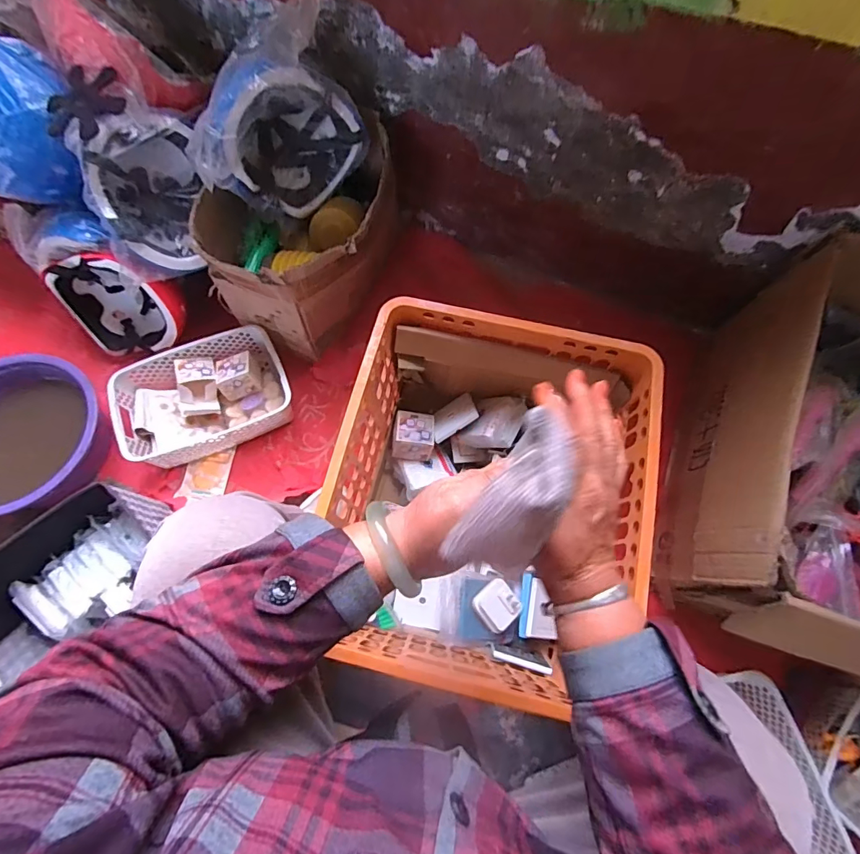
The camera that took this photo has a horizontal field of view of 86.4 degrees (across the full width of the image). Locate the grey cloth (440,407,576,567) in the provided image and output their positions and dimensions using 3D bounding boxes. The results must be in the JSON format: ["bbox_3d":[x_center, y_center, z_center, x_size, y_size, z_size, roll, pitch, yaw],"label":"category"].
[{"bbox_3d":[0.057,0.046,0.285,0.048,0.044,0.110,32,93,11],"label":"grey cloth"}]

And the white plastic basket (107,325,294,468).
[{"bbox_3d":[-0.418,-0.058,0.860,0.299,0.080,0.203,-24,72,-8],"label":"white plastic basket"}]

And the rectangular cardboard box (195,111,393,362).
[{"bbox_3d":[-0.207,-0.349,0.838,0.262,0.225,0.371,27,73,9],"label":"rectangular cardboard box"}]

